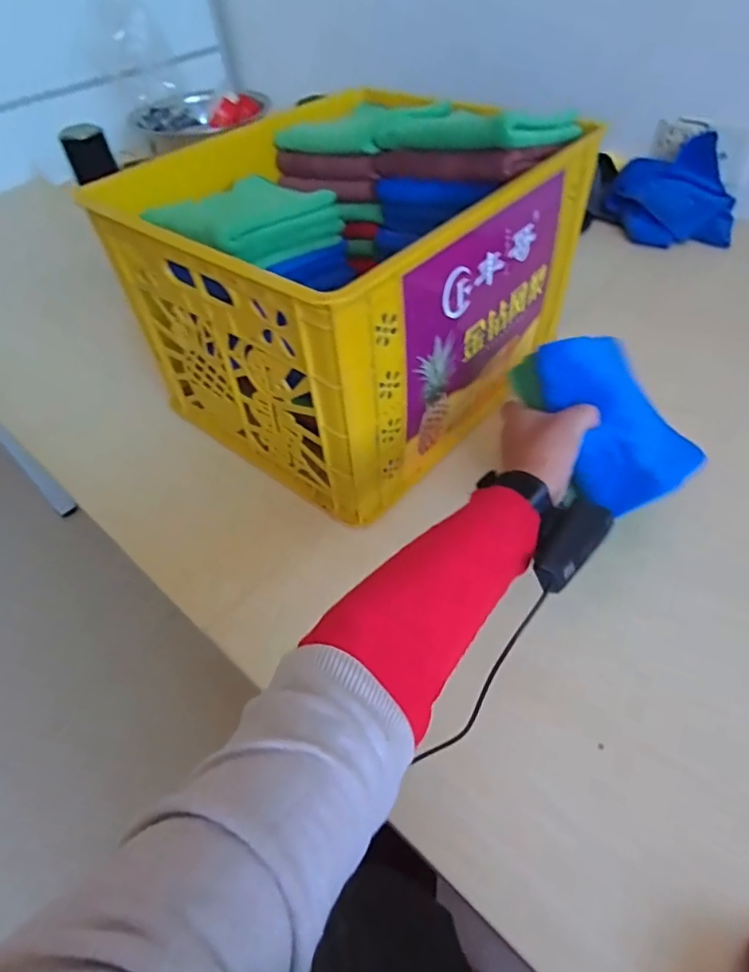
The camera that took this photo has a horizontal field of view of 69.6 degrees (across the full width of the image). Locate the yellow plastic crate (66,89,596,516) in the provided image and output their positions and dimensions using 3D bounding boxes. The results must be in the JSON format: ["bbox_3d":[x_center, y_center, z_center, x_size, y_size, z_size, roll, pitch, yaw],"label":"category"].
[{"bbox_3d":[-0.024,-0.258,0.680,0.386,0.288,0.443,30,56,29],"label":"yellow plastic crate"}]

